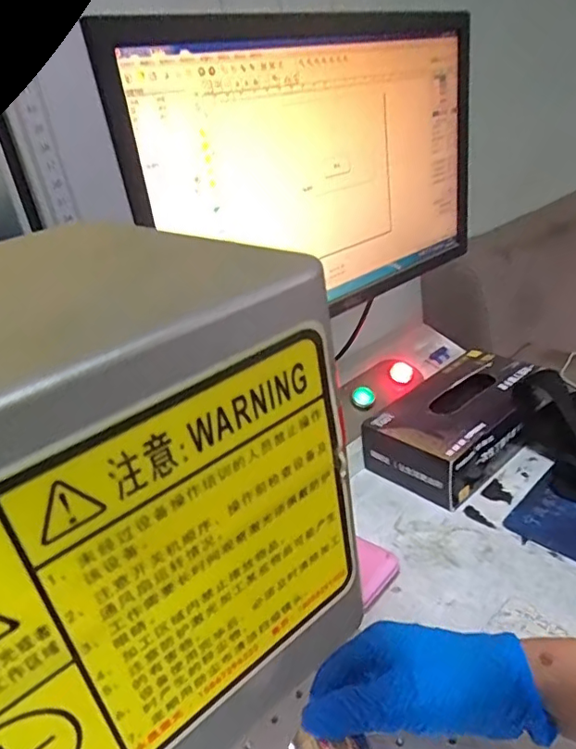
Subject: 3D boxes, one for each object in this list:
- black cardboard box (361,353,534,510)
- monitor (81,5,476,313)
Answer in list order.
[{"bbox_3d":[0.202,0.051,0.650,0.216,0.080,0.133,-29,34,-35],"label":"black cardboard box"},{"bbox_3d":[0.034,-0.192,0.515,0.406,0.252,0.047,-28,32,-30],"label":"monitor"}]

